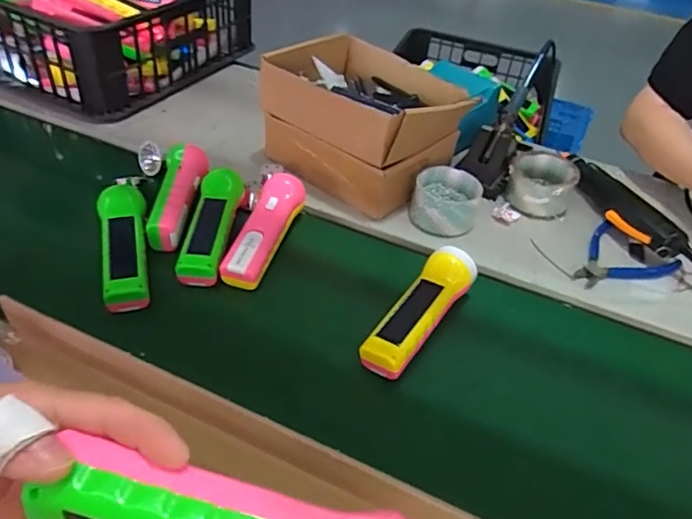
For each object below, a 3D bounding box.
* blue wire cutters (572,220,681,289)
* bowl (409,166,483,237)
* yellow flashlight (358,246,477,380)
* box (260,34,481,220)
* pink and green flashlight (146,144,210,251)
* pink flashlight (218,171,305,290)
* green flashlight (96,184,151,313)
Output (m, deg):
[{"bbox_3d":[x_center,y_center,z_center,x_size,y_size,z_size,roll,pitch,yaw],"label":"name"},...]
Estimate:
[{"bbox_3d":[0.323,0.003,0.656,0.129,0.009,0.100,-28,55,-31],"label":"blue wire cutters"},{"bbox_3d":[0.126,-0.073,0.687,0.080,0.049,0.084,4,44,-4],"label":"bowl"},{"bbox_3d":[0.074,0.055,0.554,0.054,0.040,0.186,26,48,20],"label":"yellow flashlight"},{"bbox_3d":[0.031,-0.191,0.737,0.222,0.141,0.208,34,50,24],"label":"box"},{"bbox_3d":[-0.197,-0.078,0.655,0.050,0.055,0.149,1,45,-7],"label":"pink and green flashlight"},{"bbox_3d":[-0.087,-0.037,0.635,0.055,0.043,0.171,11,44,7],"label":"pink flashlight"},{"bbox_3d":[-0.240,-0.020,0.590,0.046,0.037,0.165,-7,46,-16],"label":"green flashlight"}]

